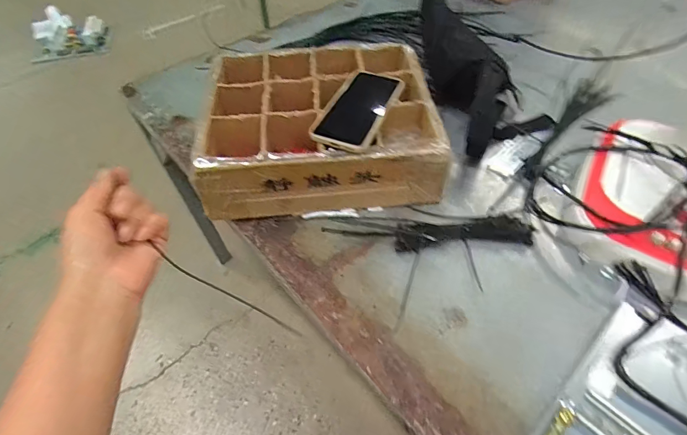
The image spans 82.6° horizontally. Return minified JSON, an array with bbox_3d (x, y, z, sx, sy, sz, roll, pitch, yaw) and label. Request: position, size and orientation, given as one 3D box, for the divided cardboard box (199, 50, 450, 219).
[{"bbox_3d":[-0.034,-0.145,0.611,0.325,0.110,0.266,-3,50,-1],"label":"divided cardboard box"}]

